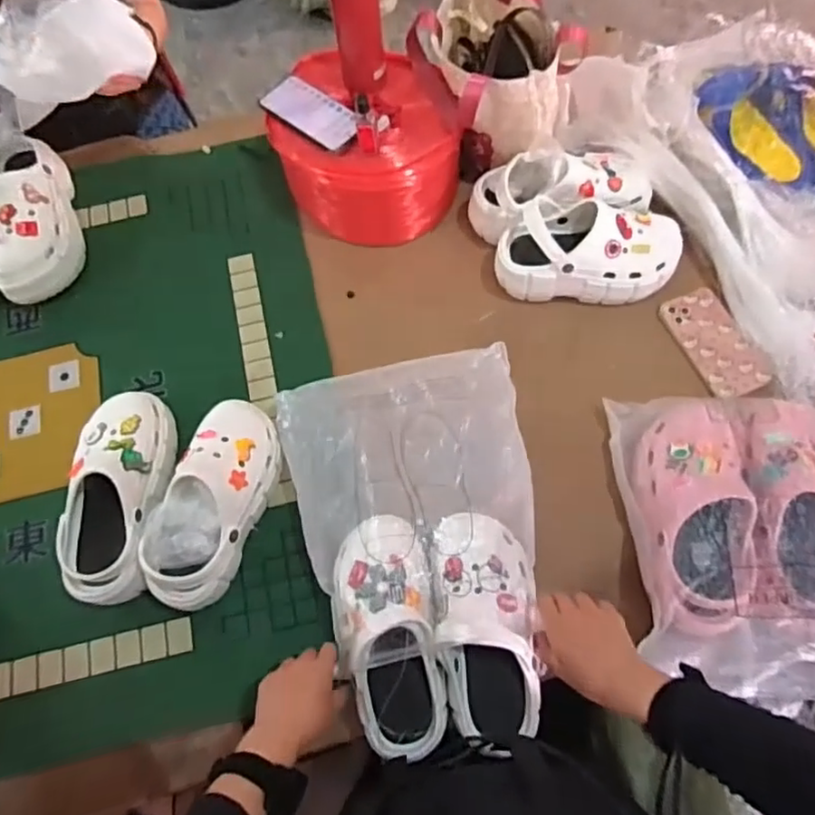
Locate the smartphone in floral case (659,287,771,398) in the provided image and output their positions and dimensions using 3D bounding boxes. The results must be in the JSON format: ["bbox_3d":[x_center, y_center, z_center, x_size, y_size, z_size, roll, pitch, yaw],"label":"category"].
[{"bbox_3d":[0.419,-0.090,0.857,0.080,0.013,0.161,-22,68,-7],"label":"smartphone in floral case"}]

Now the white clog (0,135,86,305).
[{"bbox_3d":[-0.565,-0.284,0.943,0.109,0.101,0.248,-8,81,-1],"label":"white clog"}]

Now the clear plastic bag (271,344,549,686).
[{"bbox_3d":[0.006,0.102,0.711,0.274,0.071,0.338,-9,67,-1],"label":"clear plastic bag"}]

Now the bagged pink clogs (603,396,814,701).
[{"bbox_3d":[0.395,0.143,0.716,0.265,0.112,0.336,0,67,2],"label":"bagged pink clogs"}]

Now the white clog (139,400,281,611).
[{"bbox_3d":[-0.233,0.113,0.757,0.094,0.092,0.252,16,69,9],"label":"white clog"}]

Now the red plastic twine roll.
[{"bbox_3d":[-0.057,-0.393,0.954,0.256,0.163,0.227,-1,67,2],"label":"red plastic twine roll"}]

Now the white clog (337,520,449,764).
[{"bbox_3d":[-0.021,0.235,0.649,0.104,0.075,0.230,-9,79,-1],"label":"white clog"}]

